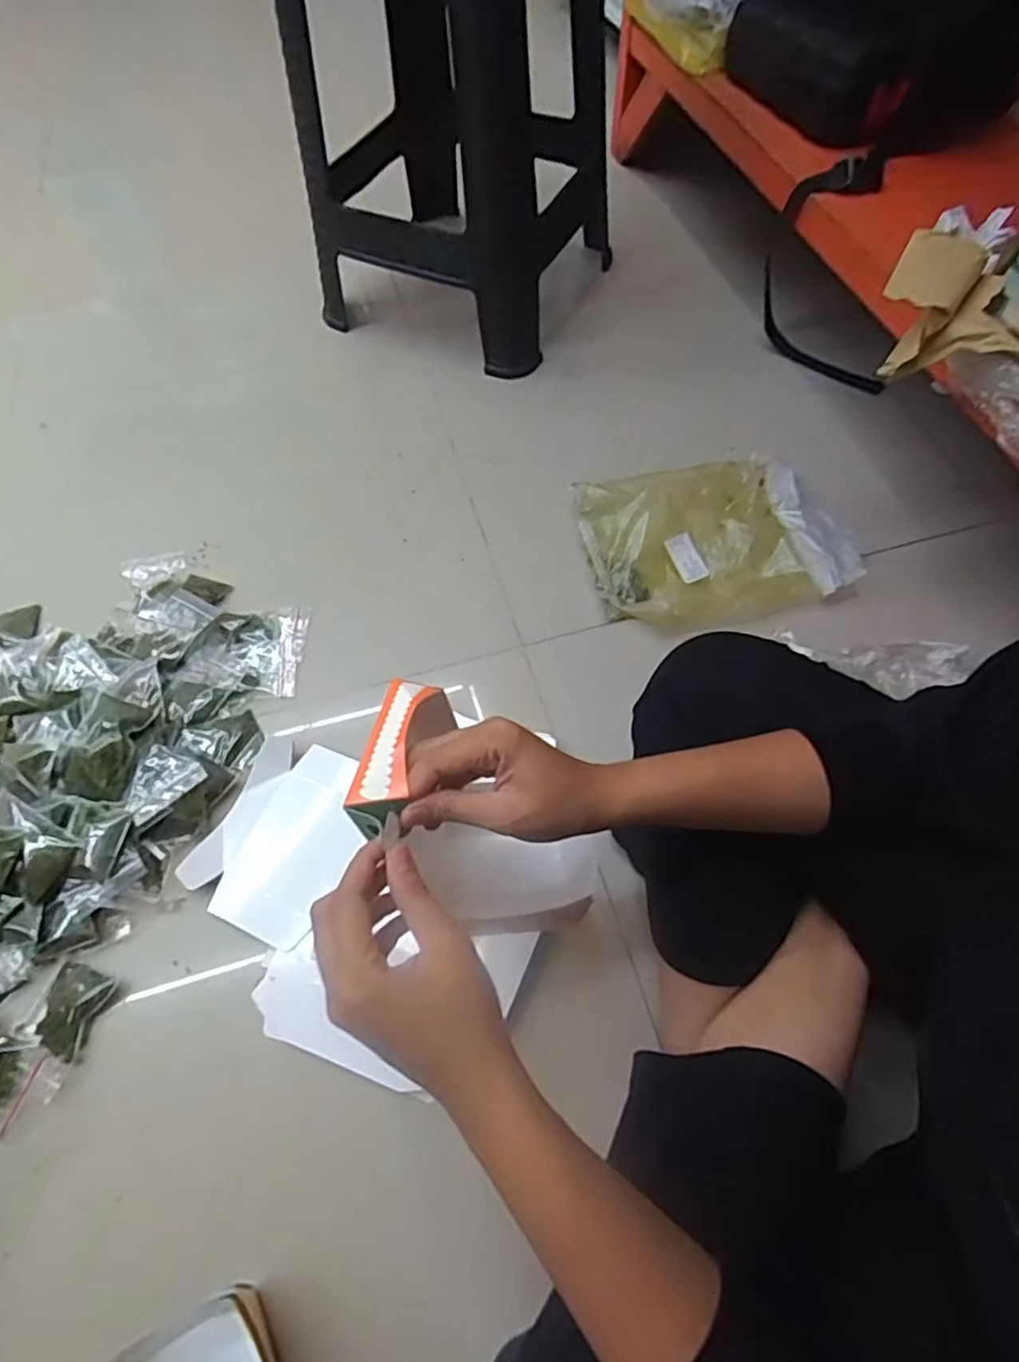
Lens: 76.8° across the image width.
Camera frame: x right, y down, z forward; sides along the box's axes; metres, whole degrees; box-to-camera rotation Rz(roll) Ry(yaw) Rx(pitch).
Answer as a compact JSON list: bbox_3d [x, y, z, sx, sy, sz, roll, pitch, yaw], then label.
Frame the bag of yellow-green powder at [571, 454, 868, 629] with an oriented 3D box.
[{"bbox_3d":[0.234,-0.164,0.740,0.283,0.031,0.207,-14,68,-2],"label":"bag of yellow-green powder"}]

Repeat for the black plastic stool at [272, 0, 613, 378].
[{"bbox_3d":[-0.084,-0.746,0.839,0.387,0.466,0.362,21,65,13],"label":"black plastic stool"}]

